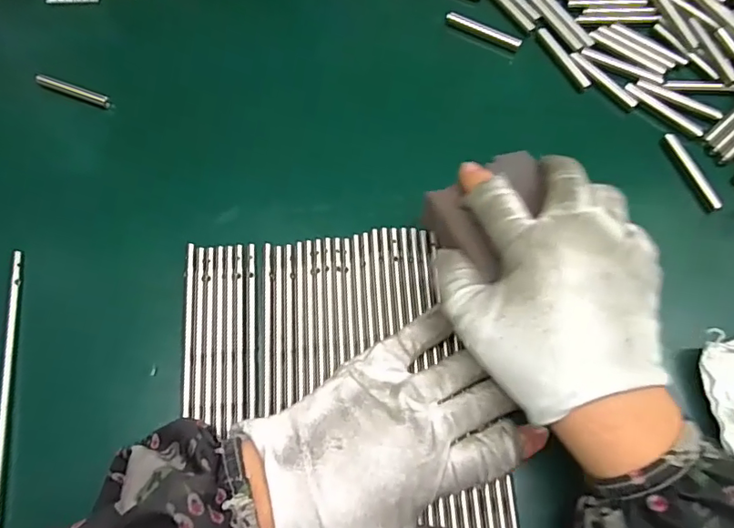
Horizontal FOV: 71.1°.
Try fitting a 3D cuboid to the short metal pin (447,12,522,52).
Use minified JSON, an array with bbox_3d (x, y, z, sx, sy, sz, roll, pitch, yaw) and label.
[{"bbox_3d":[0.086,-0.171,0.378,0.057,0.007,0.008,25,72,11],"label":"short metal pin"}]

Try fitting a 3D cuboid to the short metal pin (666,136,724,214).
[{"bbox_3d":[0.210,-0.060,0.334,0.008,0.009,0.058,-19,70,-5],"label":"short metal pin"}]

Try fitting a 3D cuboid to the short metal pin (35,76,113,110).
[{"bbox_3d":[-0.209,-0.123,0.366,0.057,0.007,0.010,18,71,8],"label":"short metal pin"}]

